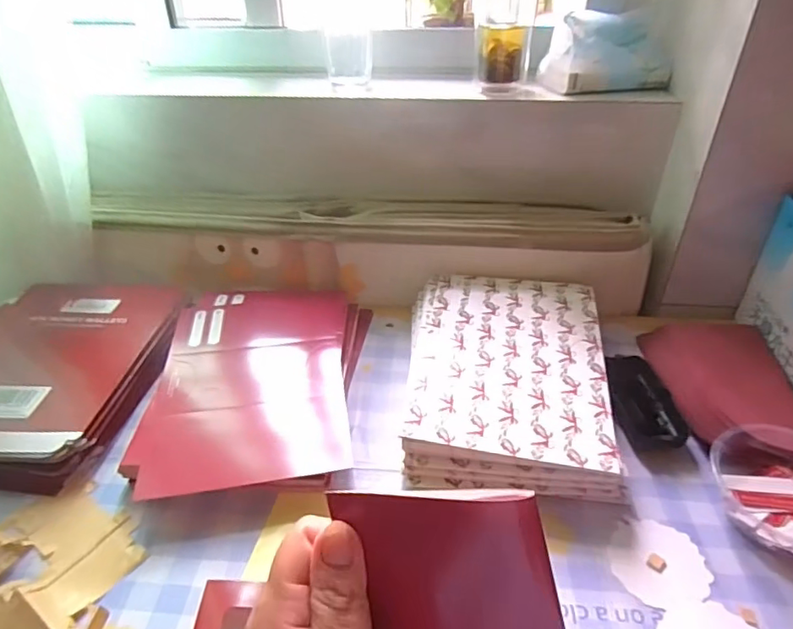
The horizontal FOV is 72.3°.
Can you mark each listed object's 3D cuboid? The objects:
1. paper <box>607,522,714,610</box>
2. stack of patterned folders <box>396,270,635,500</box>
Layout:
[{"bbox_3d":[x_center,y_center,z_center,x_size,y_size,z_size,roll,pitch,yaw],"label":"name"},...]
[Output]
[{"bbox_3d":[0.197,0.186,0.411,0.067,0.005,0.063,-7,37,-11],"label":"paper"},{"bbox_3d":[0.108,0.057,0.542,0.187,0.056,0.264,3,36,3],"label":"stack of patterned folders"}]

